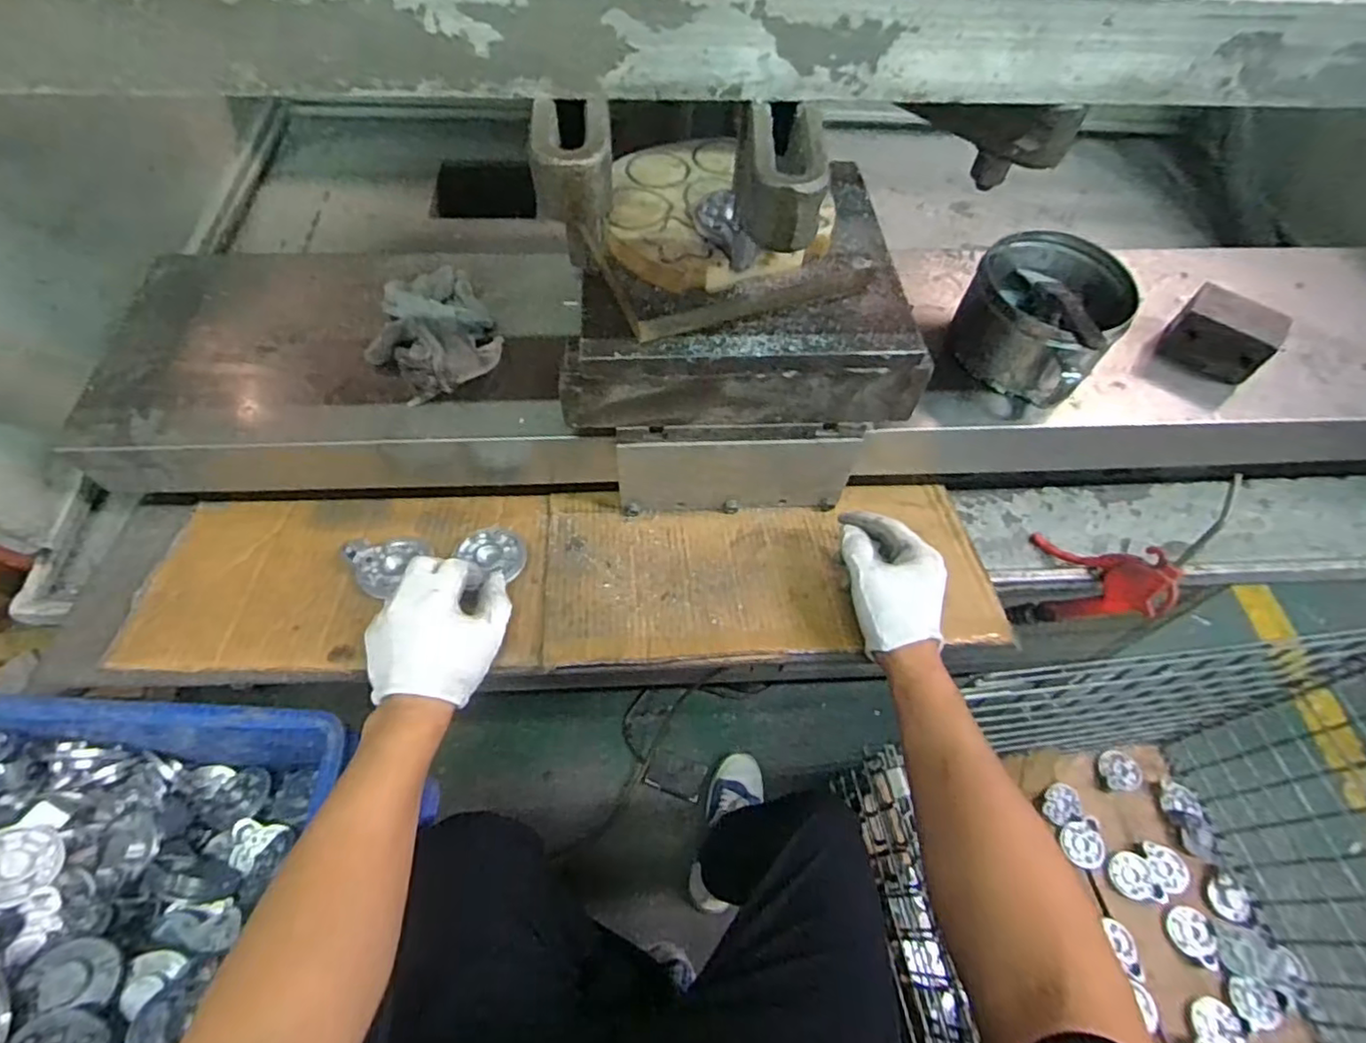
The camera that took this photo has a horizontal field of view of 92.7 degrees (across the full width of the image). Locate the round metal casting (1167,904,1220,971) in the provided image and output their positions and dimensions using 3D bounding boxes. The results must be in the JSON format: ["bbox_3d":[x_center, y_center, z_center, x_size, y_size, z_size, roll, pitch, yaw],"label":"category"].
[{"bbox_3d":[0.838,0.682,1.072,0.065,0.024,0.079,14,59,7],"label":"round metal casting"}]

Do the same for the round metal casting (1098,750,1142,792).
[{"bbox_3d":[0.812,0.460,1.206,0.079,0.021,0.069,-16,60,-11],"label":"round metal casting"}]

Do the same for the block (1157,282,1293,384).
[{"bbox_3d":[0.527,-0.182,0.638,0.086,0.057,0.060,38,64,19],"label":"block"}]

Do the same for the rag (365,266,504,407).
[{"bbox_3d":[-0.233,-0.178,0.590,0.115,0.041,0.139,-24,62,-16],"label":"rag"}]

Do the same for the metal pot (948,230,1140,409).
[{"bbox_3d":[0.336,-0.195,0.612,0.131,0.081,0.149,41,65,21],"label":"metal pot"}]

